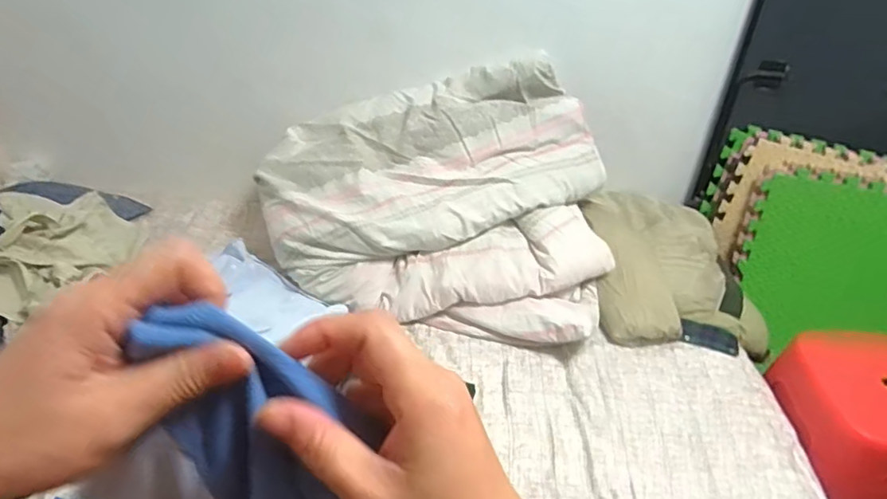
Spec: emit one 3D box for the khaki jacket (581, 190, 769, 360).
[{"bbox_3d":[0.572,0.049,1.442,0.402,0.153,0.480,3,37,1],"label":"khaki jacket"}]

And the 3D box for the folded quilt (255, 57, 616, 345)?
[{"bbox_3d":[-0.030,-0.138,1.375,0.849,0.392,0.505,11,38,11],"label":"folded quilt"}]

